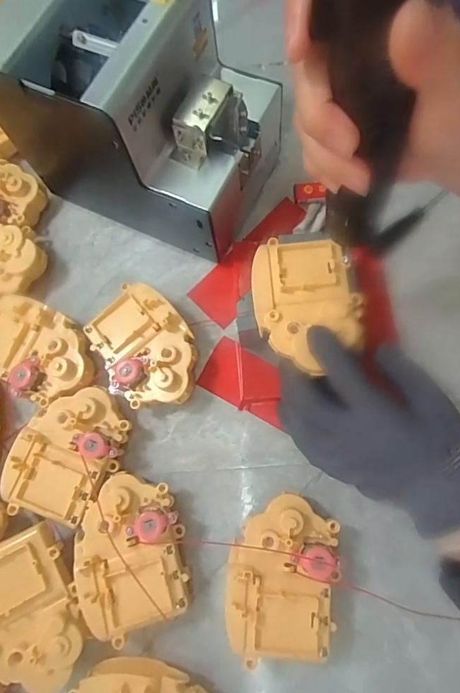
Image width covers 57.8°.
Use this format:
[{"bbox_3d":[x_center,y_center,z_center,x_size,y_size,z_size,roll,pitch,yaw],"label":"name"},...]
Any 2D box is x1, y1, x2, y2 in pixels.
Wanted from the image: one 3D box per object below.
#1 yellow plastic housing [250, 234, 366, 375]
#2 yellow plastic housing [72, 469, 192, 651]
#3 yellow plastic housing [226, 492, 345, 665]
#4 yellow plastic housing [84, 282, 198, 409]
[{"bbox_3d":[0.054,-0.034,0.294,0.071,0.014,0.098,-11,76,-2],"label":"yellow plastic housing"},{"bbox_3d":[-0.068,0.144,0.295,0.074,0.039,0.103,-10,73,3],"label":"yellow plastic housing"},{"bbox_3d":[0.036,0.154,0.281,0.071,0.040,0.103,5,75,8],"label":"yellow plastic housing"},{"bbox_3d":[-0.067,0.002,0.332,0.071,0.034,0.098,-30,74,-5],"label":"yellow plastic housing"}]

